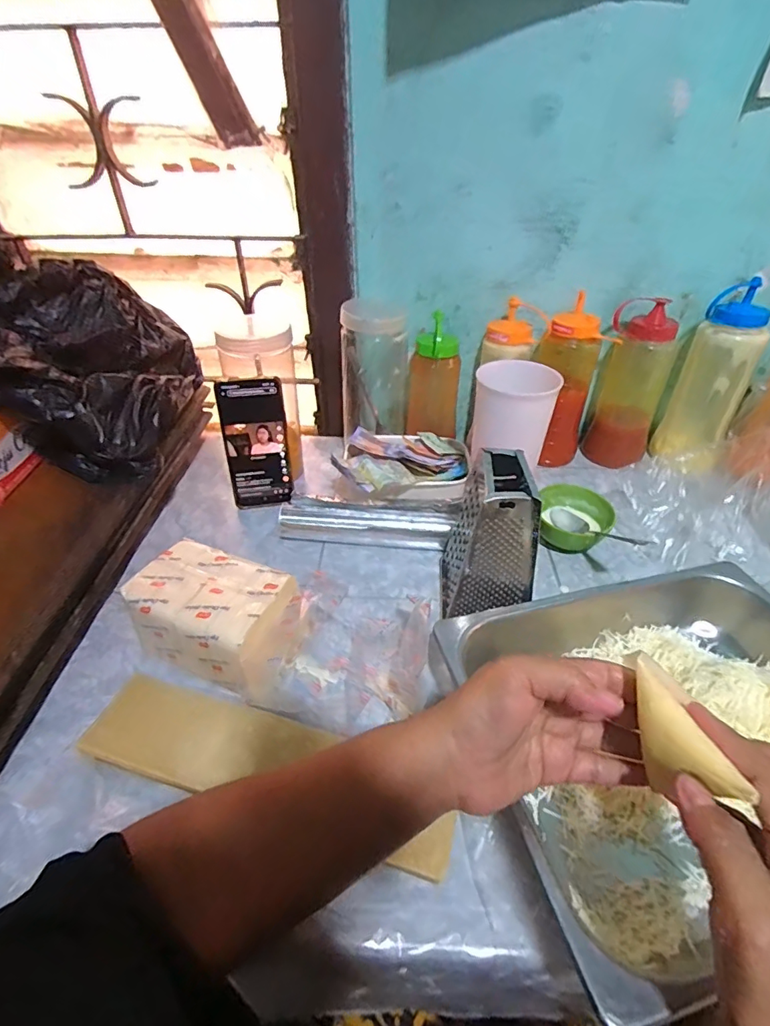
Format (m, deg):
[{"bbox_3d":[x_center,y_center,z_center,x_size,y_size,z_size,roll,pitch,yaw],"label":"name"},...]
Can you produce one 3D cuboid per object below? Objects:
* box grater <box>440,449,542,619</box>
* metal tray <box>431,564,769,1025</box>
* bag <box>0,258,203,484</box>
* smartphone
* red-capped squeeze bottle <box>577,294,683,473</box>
[{"bbox_3d":[0.101,0.023,0.463,0.081,0.166,0.093,5,40,7],"label":"box grater"},{"bbox_3d":[0.231,0.170,0.373,0.322,0.065,0.256,-9,40,-10],"label":"metal tray"},{"bbox_3d":[-0.340,-0.173,0.568,0.164,0.172,0.259,-4,39,-4],"label":"bag"},{"bbox_3d":[-0.159,-0.084,0.600,0.073,0.164,0.014,-8,28,-13],"label":"smartphone"},{"bbox_3d":[0.351,-0.181,0.687,0.088,0.210,0.080,20,43,23],"label":"red-capped squeeze bottle"}]

